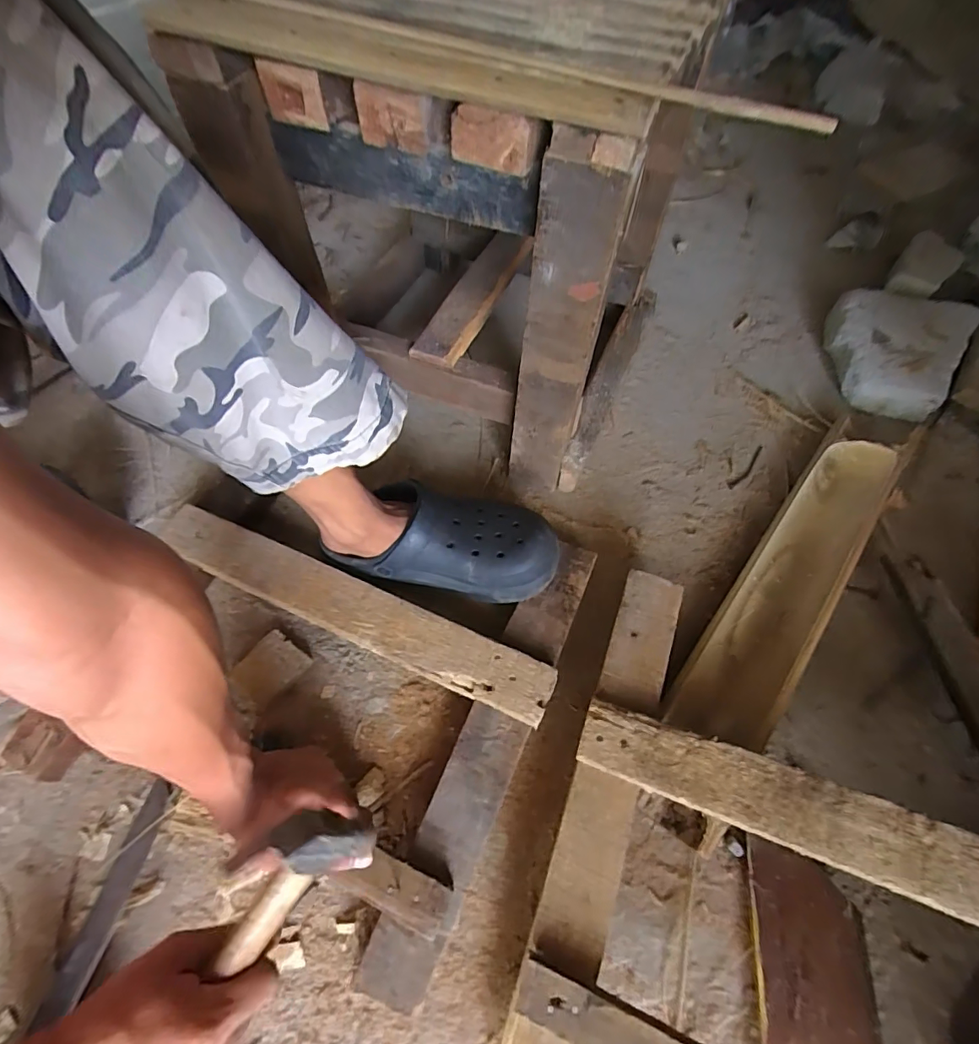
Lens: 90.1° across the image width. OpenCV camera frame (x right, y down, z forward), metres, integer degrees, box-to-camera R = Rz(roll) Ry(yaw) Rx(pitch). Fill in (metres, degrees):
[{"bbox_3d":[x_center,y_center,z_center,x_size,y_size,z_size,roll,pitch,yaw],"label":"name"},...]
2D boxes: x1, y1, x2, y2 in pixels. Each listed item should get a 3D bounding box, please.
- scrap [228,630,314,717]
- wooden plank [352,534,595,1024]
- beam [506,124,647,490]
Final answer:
[{"bbox_3d":[-0.237,0.159,0.522,0.058,0.028,0.073,34,66,16],"label":"scrap"},{"bbox_3d":[0.005,0.200,0.468,0.059,0.012,0.421,22,64,11],"label":"wooden plank"},{"bbox_3d":[0.060,-0.145,0.479,0.066,0.392,0.025,13,62,6],"label":"beam"}]

